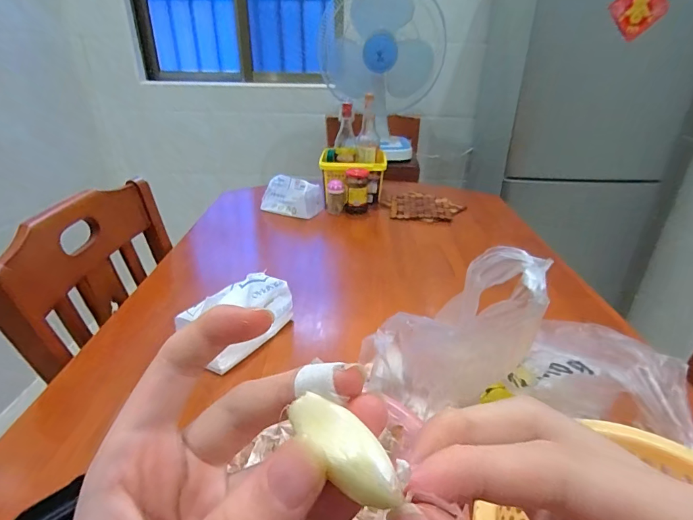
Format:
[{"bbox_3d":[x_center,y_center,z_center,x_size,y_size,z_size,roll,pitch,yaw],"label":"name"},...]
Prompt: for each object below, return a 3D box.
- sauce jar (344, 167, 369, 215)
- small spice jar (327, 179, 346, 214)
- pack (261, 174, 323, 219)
[{"bbox_3d":[0.030,-0.188,1.087,0.059,0.124,0.058,3,28,5],"label":"sauce jar"},{"bbox_3d":[-0.029,-0.178,1.106,0.051,0.096,0.040,-2,28,-4],"label":"small spice jar"},{"bbox_3d":[-0.152,-0.176,1.095,0.166,0.092,0.088,13,31,23],"label":"pack"}]

